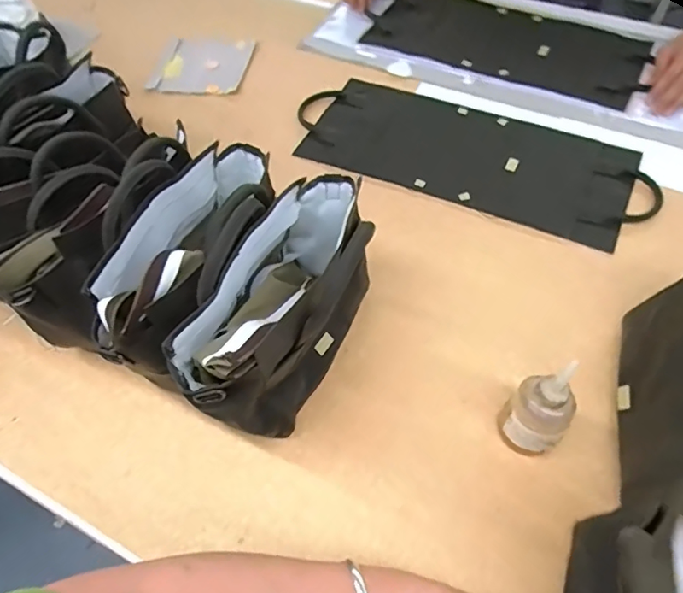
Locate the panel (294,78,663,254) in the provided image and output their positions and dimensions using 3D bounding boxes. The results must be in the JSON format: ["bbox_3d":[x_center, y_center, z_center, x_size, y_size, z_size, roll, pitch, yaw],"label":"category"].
[{"bbox_3d":[0.208,-0.247,0.860,0.562,0.014,0.241,23,63,18],"label":"panel"}]

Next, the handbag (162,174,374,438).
[{"bbox_3d":[-0.055,0.000,0.565,0.123,0.234,0.298,18,59,14],"label":"handbag"}]

